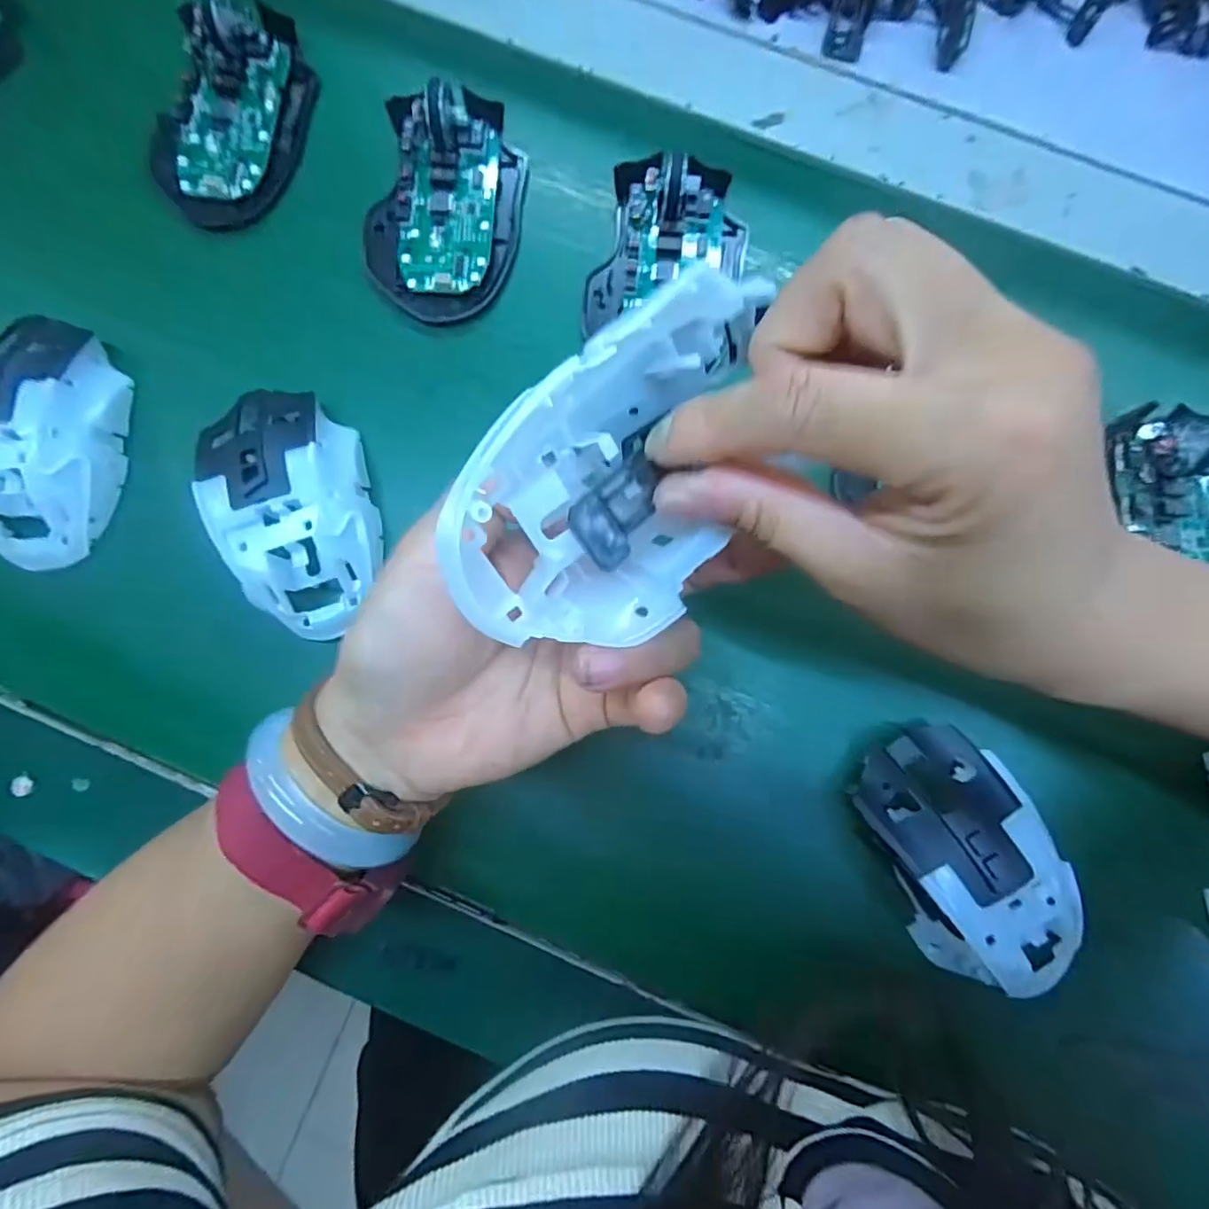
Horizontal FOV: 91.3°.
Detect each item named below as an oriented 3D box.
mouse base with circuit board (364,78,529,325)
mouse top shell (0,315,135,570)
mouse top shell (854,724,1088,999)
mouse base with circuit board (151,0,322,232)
[{"bbox_3d":[-0.079,-0.200,0.291,0.072,0.025,0.109,7,83,-1],"label":"mouse base with circuit board"},{"bbox_3d":[-0.260,-0.076,0.270,0.057,0.043,0.110,0,83,-2],"label":"mouse top shell"},{"bbox_3d":[0.152,0.108,0.246,0.064,0.039,0.116,-29,85,-5],"label":"mouse top shell"},{"bbox_3d":[-0.189,-0.250,0.296,0.068,0.027,0.109,21,83,1],"label":"mouse base with circuit board"}]

